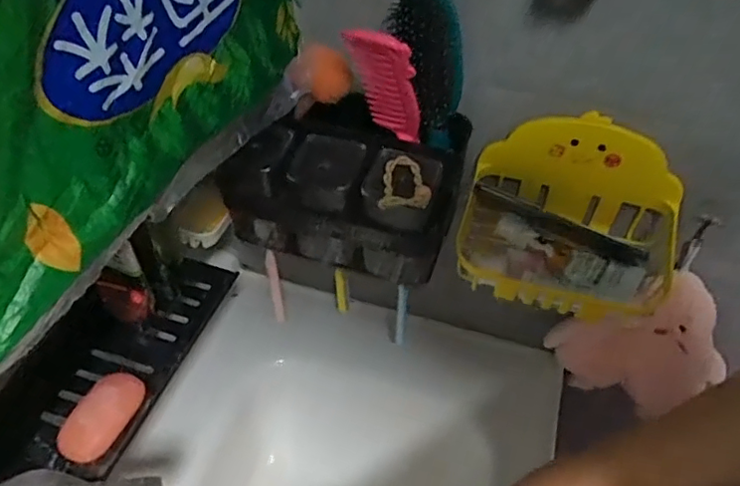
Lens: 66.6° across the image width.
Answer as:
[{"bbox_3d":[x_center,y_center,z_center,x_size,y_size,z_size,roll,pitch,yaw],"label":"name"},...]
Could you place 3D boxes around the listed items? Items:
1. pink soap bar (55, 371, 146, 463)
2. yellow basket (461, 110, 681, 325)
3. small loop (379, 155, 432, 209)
[{"bbox_3d":[-0.238,0.154,0.503,0.044,0.021,0.080,20,47,16],"label":"pink soap bar"},{"bbox_3d":[0.194,-0.016,0.526,0.204,0.140,0.116,13,46,9],"label":"yellow basket"},{"bbox_3d":[0.031,-0.049,0.476,0.041,0.013,0.061,7,45,3],"label":"small loop"}]

